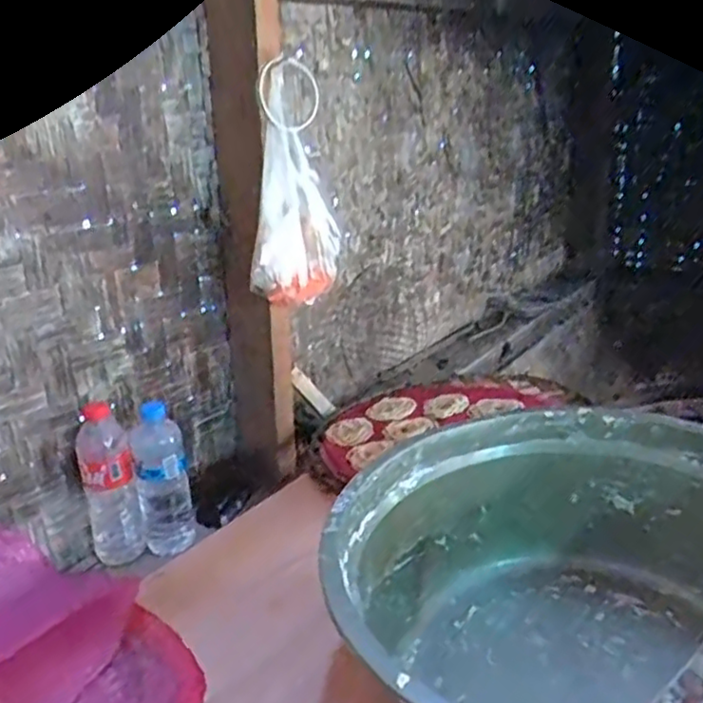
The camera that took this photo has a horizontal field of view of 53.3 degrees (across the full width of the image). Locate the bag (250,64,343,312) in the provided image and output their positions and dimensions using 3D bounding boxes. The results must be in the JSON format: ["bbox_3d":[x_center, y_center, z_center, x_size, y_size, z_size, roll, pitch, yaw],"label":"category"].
[{"bbox_3d":[-0.086,-0.224,0.969,0.055,0.317,0.168,4,21,44],"label":"bag"}]

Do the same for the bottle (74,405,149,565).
[{"bbox_3d":[-0.323,0.180,0.937,0.064,0.212,0.065,-19,26,-35],"label":"bottle"}]

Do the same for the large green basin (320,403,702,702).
[{"bbox_3d":[0.185,0.205,0.577,0.394,0.214,0.381,-3,21,1],"label":"large green basin"}]

